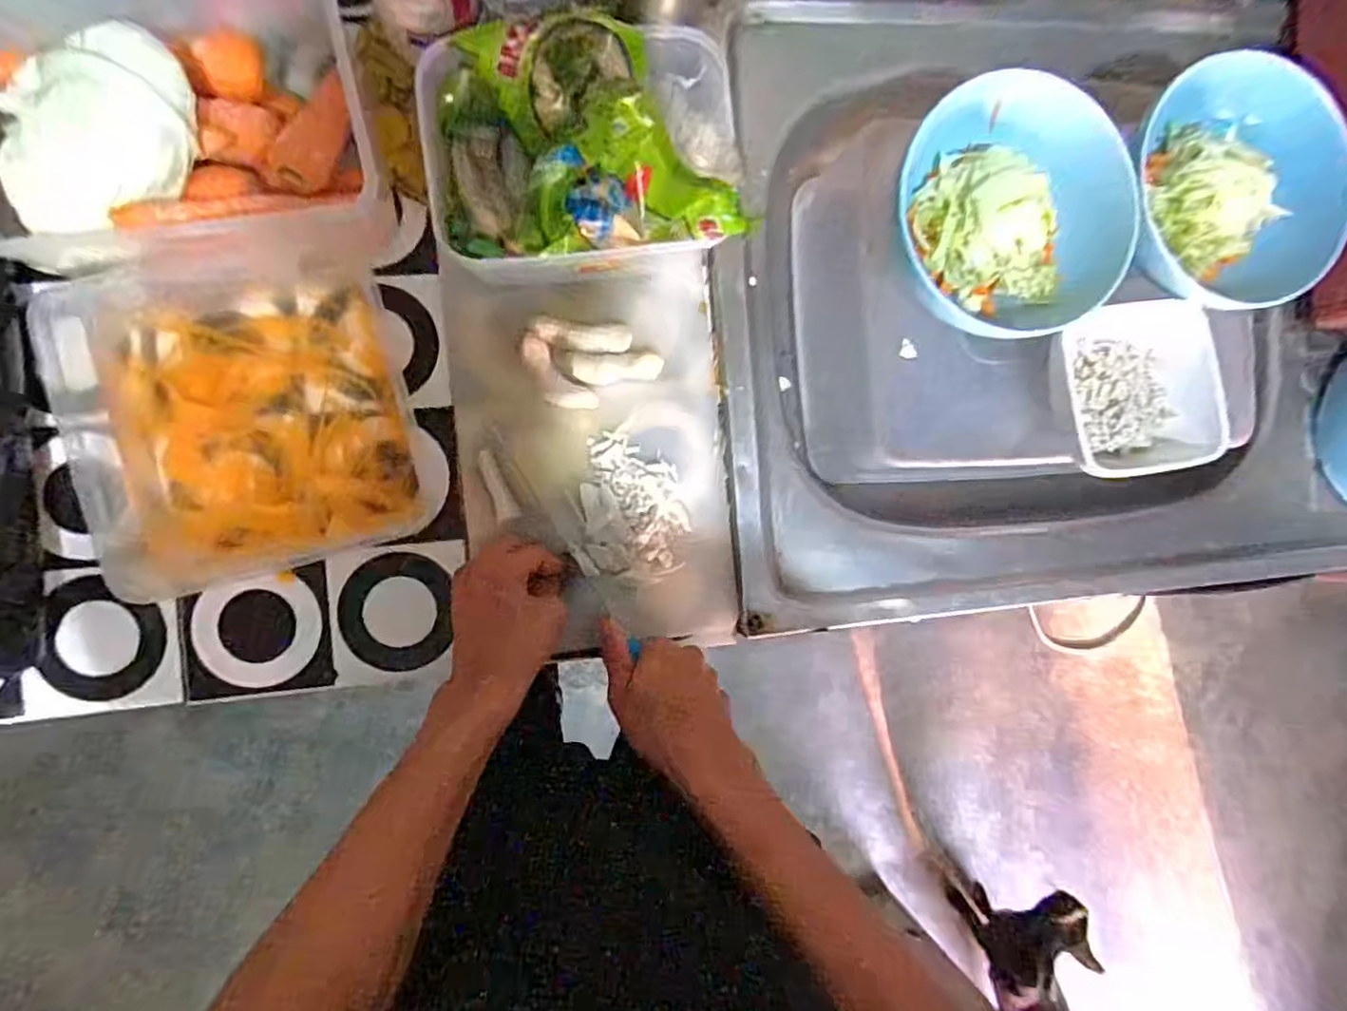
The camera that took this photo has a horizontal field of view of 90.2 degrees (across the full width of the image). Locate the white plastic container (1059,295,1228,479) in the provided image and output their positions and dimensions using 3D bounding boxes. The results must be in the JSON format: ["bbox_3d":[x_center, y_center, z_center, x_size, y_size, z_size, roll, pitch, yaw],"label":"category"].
[{"bbox_3d":[0.335,-0.086,0.491,0.106,0.050,0.125,-2,90,-8],"label":"white plastic container"}]

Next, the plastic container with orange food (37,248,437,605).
[{"bbox_3d":[-0.287,-0.064,0.455,0.196,0.054,0.219,-14,92,-8],"label":"plastic container with orange food"}]

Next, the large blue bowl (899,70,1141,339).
[{"bbox_3d":[0.224,-0.196,0.460,0.145,0.057,0.168,-28,94,-7],"label":"large blue bowl"}]

